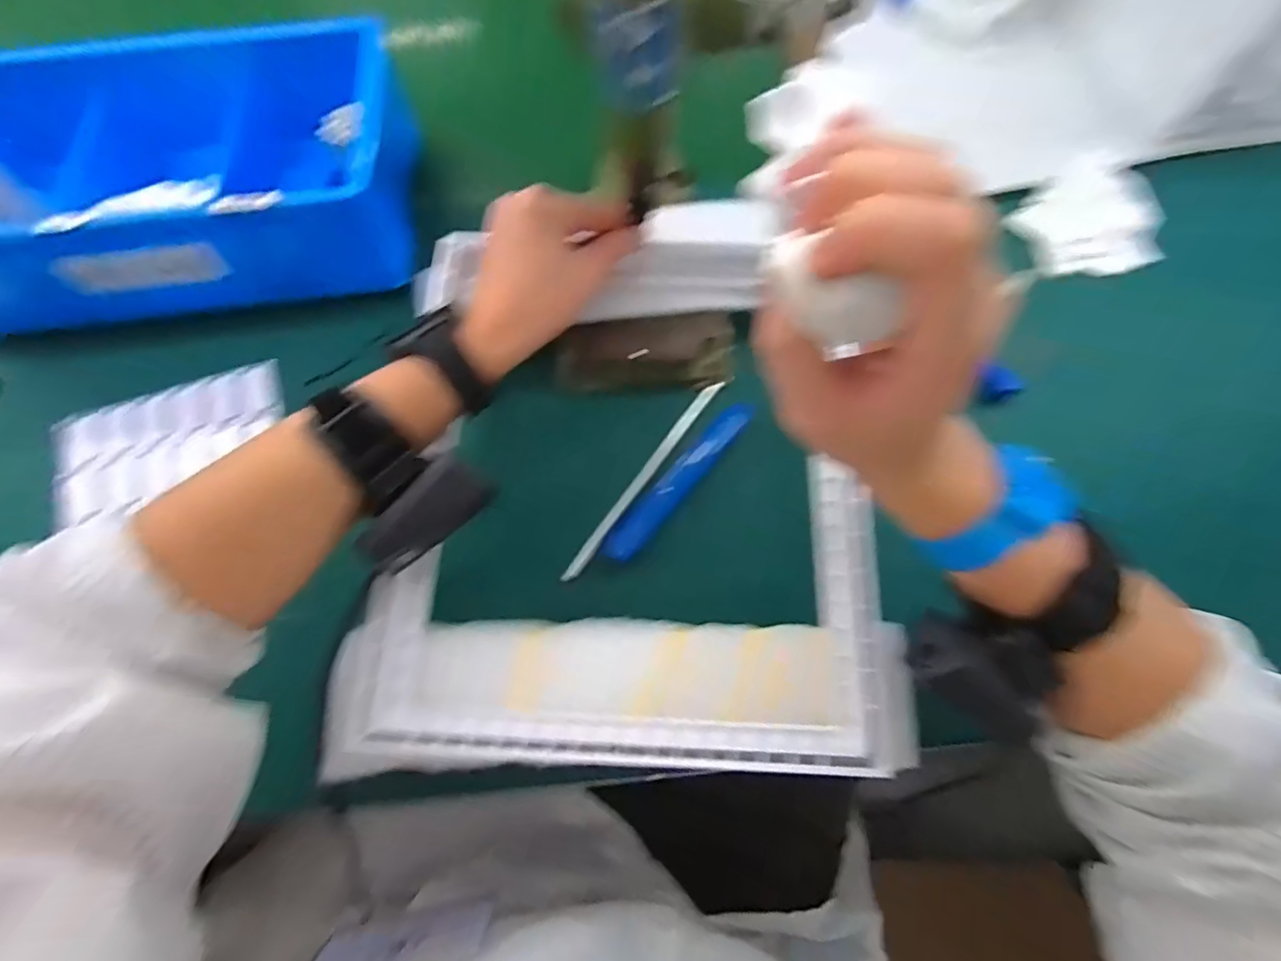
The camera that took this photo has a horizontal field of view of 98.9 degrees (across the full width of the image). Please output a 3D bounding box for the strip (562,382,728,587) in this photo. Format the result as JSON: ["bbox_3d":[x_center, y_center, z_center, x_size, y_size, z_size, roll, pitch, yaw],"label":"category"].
[{"bbox_3d":[0.002,-0.003,0.385,0.011,0.010,0.175,35,76,10],"label":"strip"}]

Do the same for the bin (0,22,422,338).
[{"bbox_3d":[-0.359,-0.233,0.410,0.350,0.107,0.184,-8,73,-2],"label":"bin"}]

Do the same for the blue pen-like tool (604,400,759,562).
[{"bbox_3d":[0.027,-0.001,0.379,0.023,0.013,0.140,40,77,11],"label":"blue pen-like tool"}]

